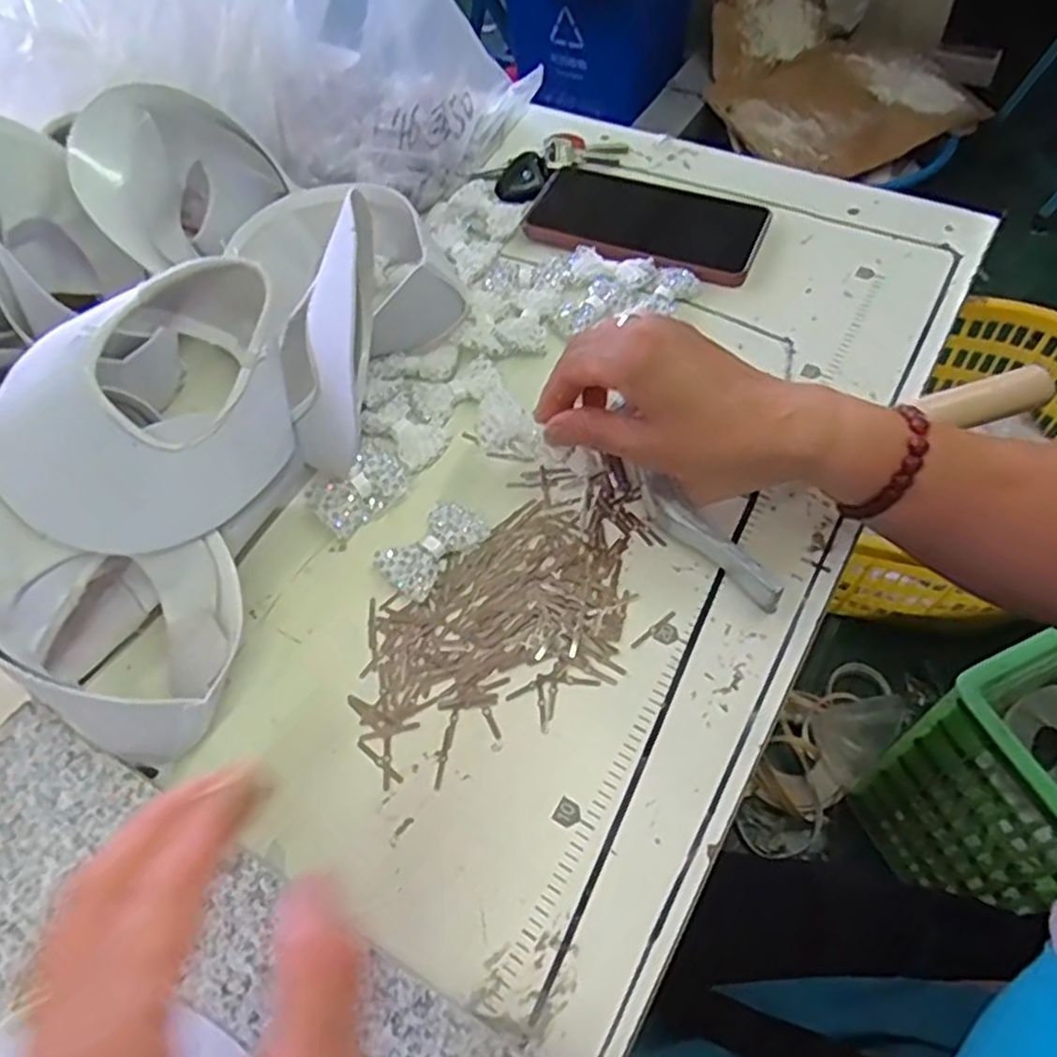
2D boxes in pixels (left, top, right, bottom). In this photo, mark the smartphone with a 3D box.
[{"bbox_3d":[0.082,-0.219,0.526,0.159,0.007,0.089,21,63,14],"label":"smartphone"}]

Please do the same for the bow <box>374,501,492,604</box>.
[{"bbox_3d":[-0.053,0.009,0.407,0.036,0.010,0.058,37,68,21],"label":"bow"}]

